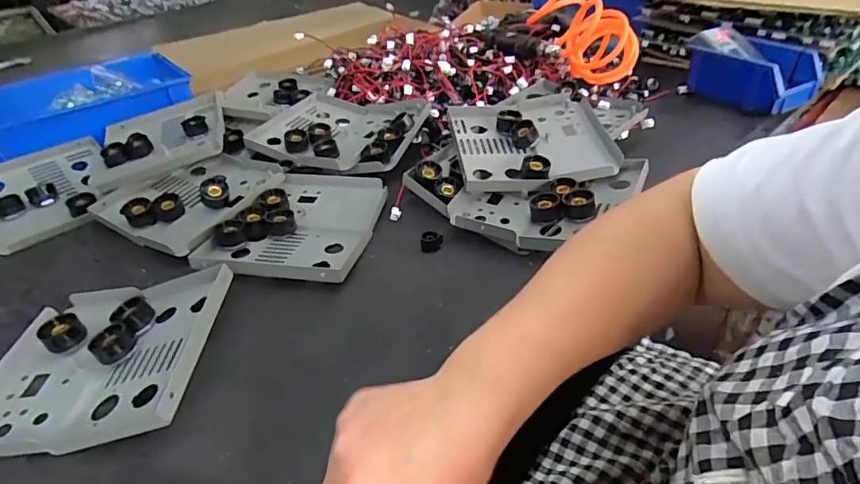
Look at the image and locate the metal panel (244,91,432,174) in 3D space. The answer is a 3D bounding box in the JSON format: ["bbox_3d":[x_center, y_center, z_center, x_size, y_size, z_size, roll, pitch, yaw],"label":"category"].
[{"bbox_3d":[-0.120,-0.158,0.679,0.211,0.033,0.179,13,40,22],"label":"metal panel"}]

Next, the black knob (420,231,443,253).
[{"bbox_3d":[0.002,-0.001,0.511,0.023,0.018,0.015,-2,36,2],"label":"black knob"}]

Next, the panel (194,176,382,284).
[{"bbox_3d":[-0.140,-0.021,0.538,0.154,0.027,0.181,4,37,11],"label":"panel"}]

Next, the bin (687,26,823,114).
[{"bbox_3d":[0.482,-0.259,0.748,0.117,0.075,0.157,-22,40,-23],"label":"bin"}]

